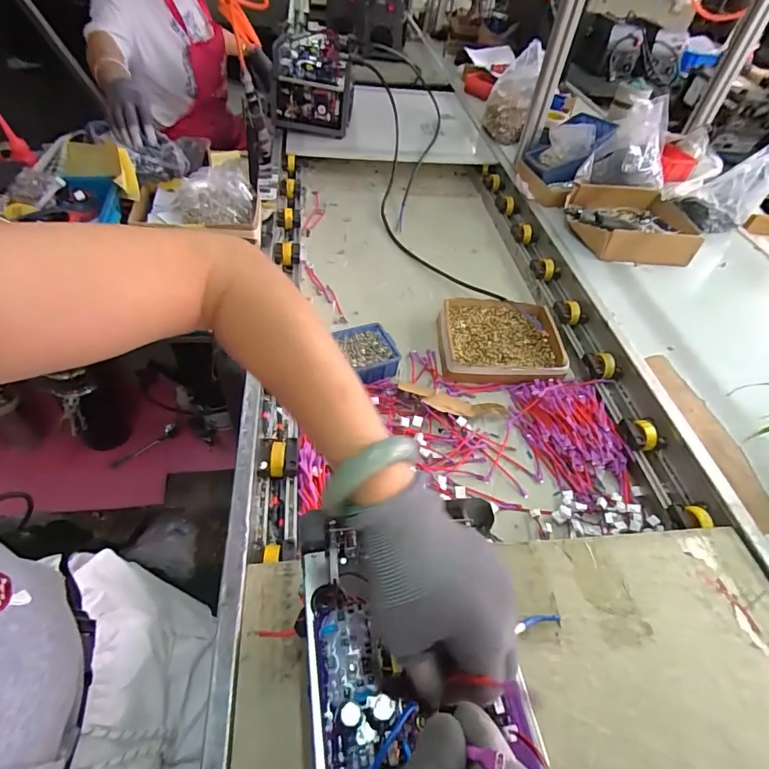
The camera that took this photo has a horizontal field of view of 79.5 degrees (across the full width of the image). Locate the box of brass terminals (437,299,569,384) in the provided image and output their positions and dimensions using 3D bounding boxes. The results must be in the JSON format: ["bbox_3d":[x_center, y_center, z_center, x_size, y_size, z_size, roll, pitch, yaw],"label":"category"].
[{"bbox_3d":[0.215,-0.084,0.875,0.215,0.047,0.199,5,48,-2],"label":"box of brass terminals"}]

